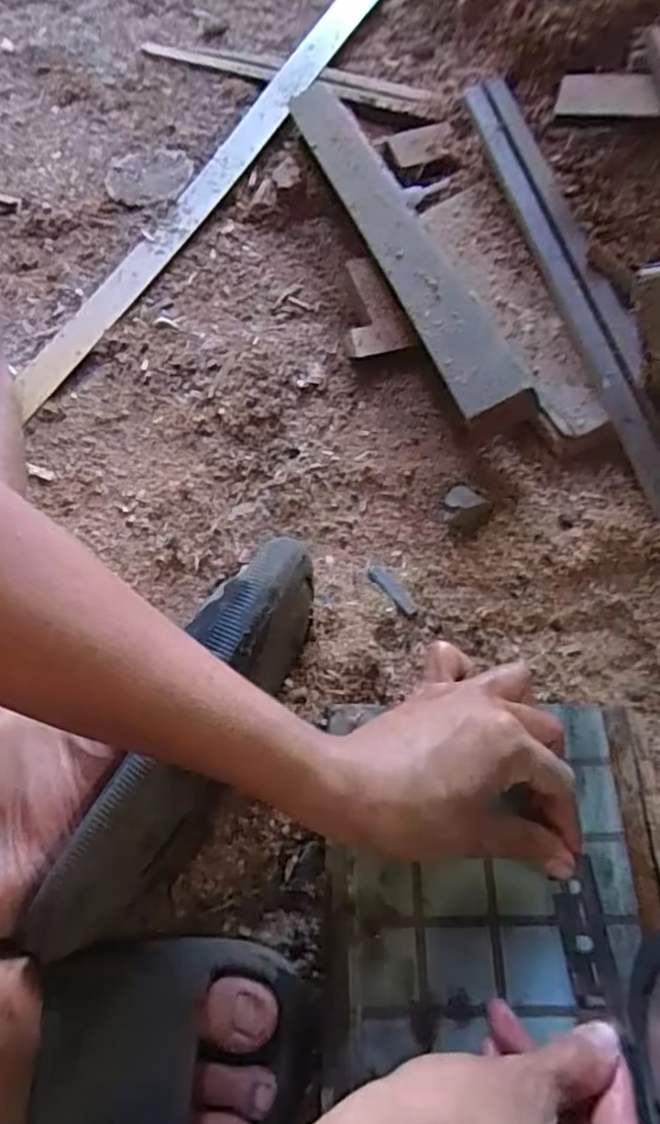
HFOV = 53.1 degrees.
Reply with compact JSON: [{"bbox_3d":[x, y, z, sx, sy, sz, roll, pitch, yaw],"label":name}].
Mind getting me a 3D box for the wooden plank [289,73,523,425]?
[{"bbox_3d":[0.048,-0.307,0.591,0.051,0.029,0.466,-31,59,18],"label":"wooden plank"}]

